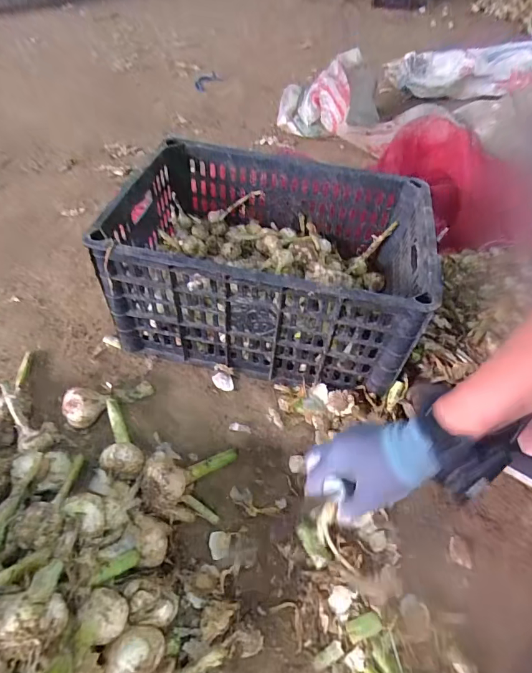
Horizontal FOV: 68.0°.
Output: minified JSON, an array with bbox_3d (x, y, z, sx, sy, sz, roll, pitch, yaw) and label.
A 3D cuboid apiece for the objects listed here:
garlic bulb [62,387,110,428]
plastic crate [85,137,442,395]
[{"bbox_3d":[-0.255,0.104,0.558,0.053,0.055,0.044,-3,49,-6],"label":"garlic bulb"},{"bbox_3d":[0.009,-0.109,0.640,0.422,0.234,0.300,9,49,4],"label":"plastic crate"}]

